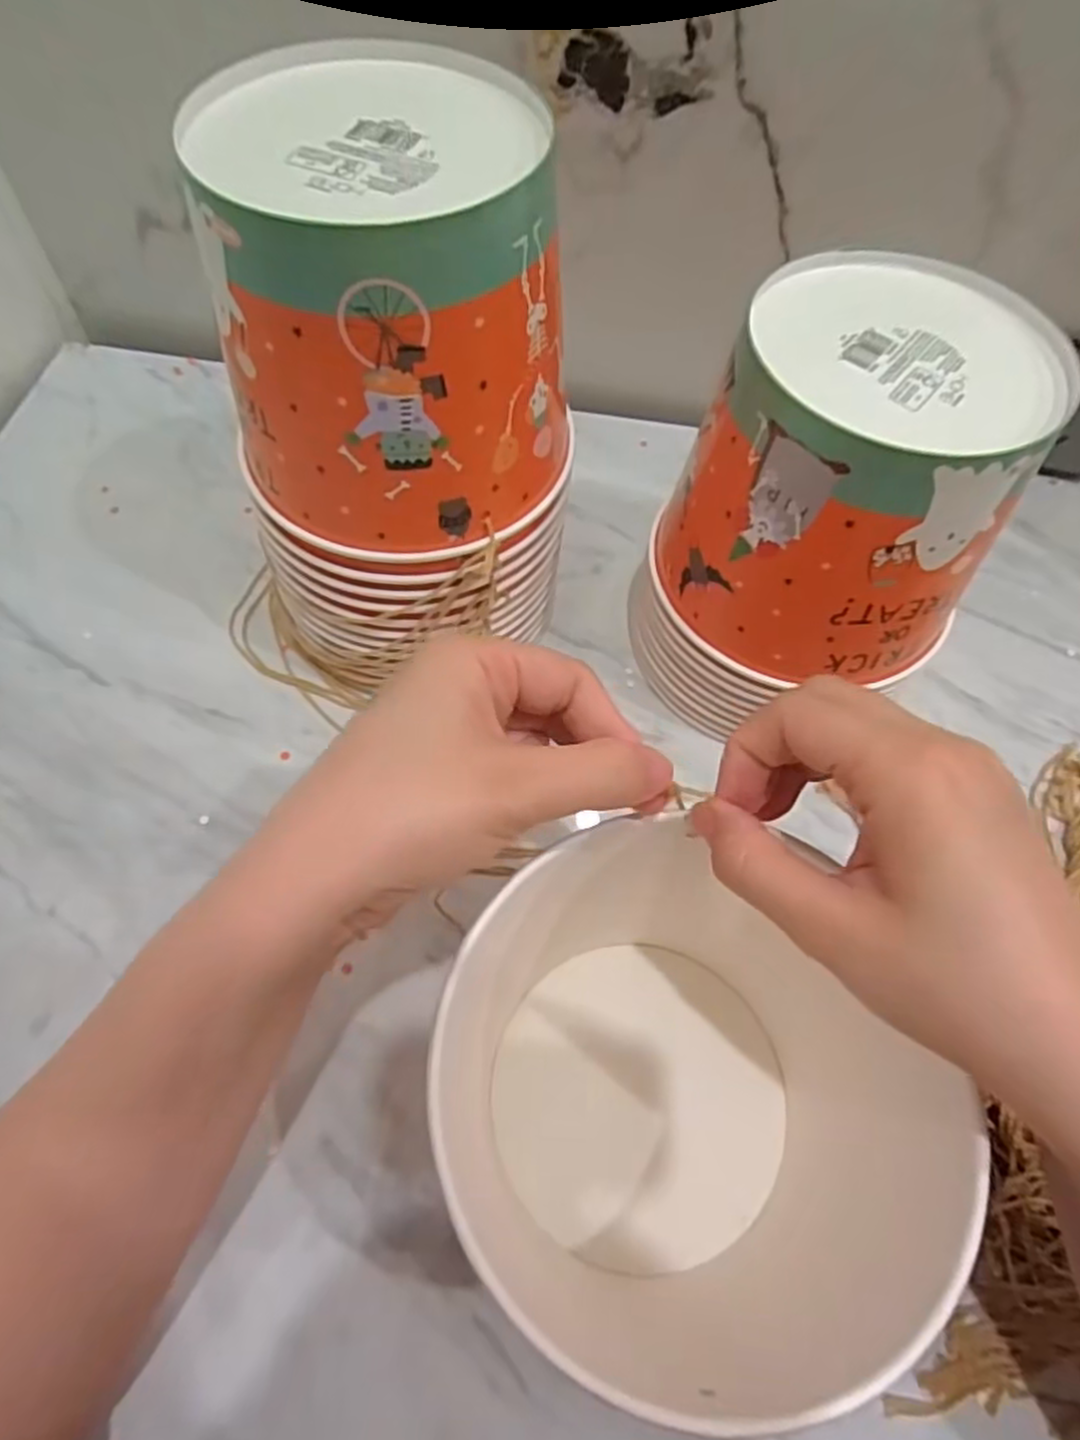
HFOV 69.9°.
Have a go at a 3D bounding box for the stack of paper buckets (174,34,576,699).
[{"bbox_3d":[-0.059,-0.129,0.364,0.140,0.249,0.134,9,61,2],"label":"stack of paper buckets"}]

